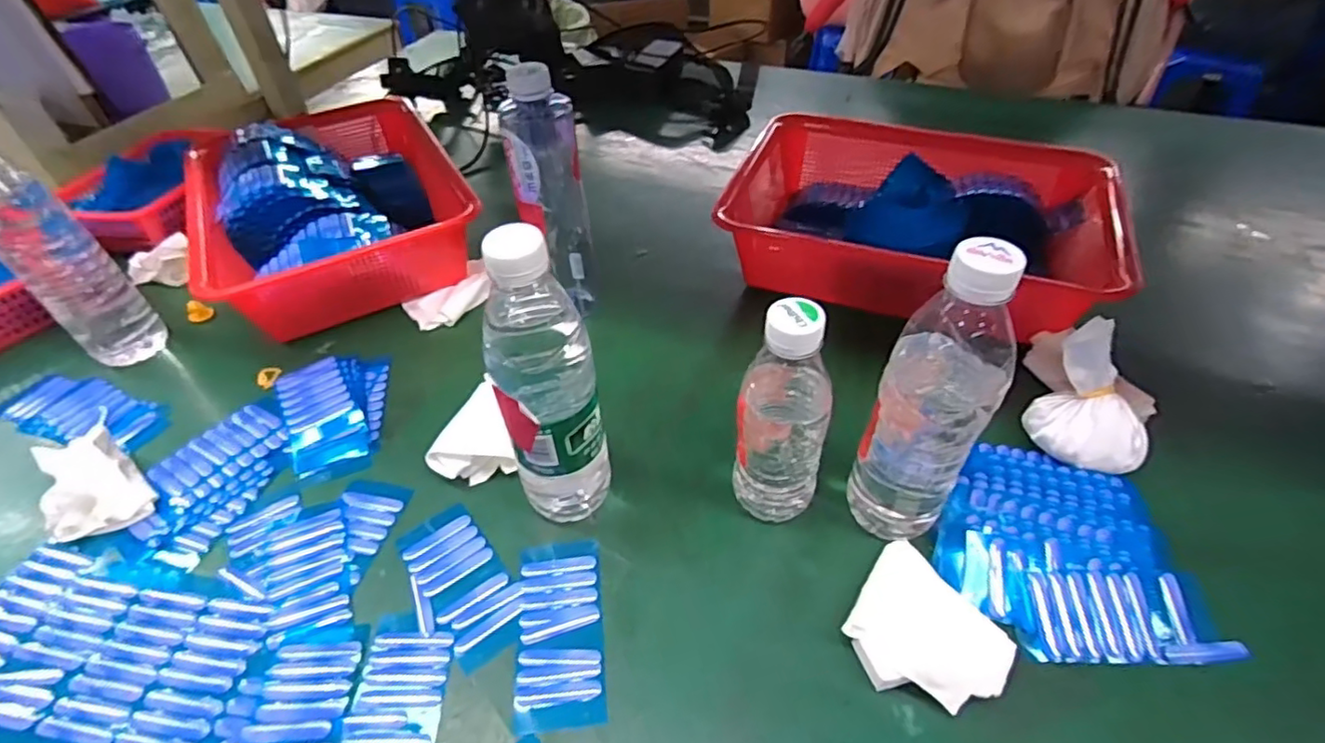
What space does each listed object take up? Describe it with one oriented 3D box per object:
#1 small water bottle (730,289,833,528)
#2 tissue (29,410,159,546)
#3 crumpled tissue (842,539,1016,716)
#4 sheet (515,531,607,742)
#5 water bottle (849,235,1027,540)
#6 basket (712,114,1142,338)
[{"bbox_3d":[0.078,0.033,0.410,0.060,0.171,0.052,12,49,14],"label":"small water bottle"},{"bbox_3d":[-0.450,0.081,0.486,0.123,0.034,0.063,33,57,29],"label":"tissue"},{"bbox_3d":[0.157,0.159,0.392,0.081,0.017,0.099,-21,50,-15],"label":"crumpled tissue"},{"bbox_3d":[-0.067,0.168,0.413,0.054,0.006,0.122,-7,48,-3],"label":"sheet"},{"bbox_3d":[0.163,0.022,0.379,0.065,0.217,0.055,29,55,26],"label":"water bottle"},{"bbox_3d":[0.256,-0.158,0.646,0.344,0.092,0.249,14,50,16],"label":"basket"}]

